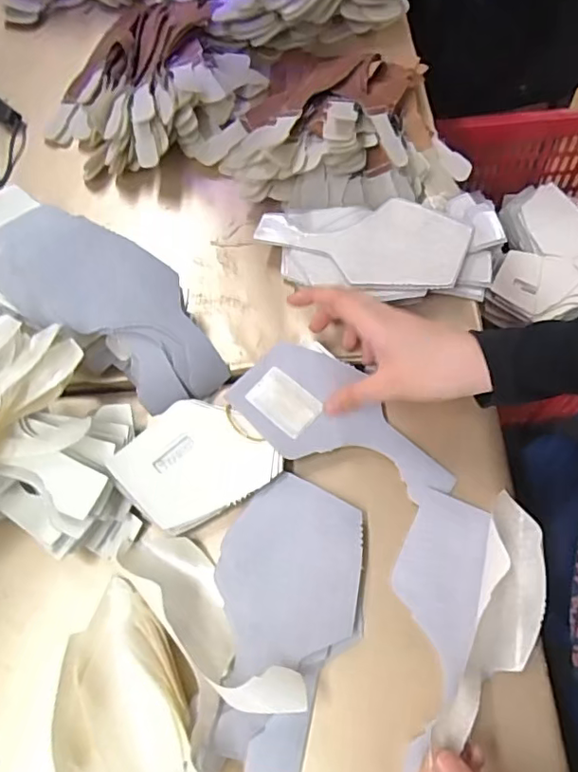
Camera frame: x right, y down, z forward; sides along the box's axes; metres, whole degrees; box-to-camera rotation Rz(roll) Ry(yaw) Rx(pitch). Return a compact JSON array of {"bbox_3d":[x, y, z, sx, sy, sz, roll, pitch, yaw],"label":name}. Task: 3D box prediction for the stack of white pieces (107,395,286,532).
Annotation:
[{"bbox_3d":[-0.071,0.060,0.421,0.097,0.014,0.095,37,72,16],"label":"stack of white pieces"}]

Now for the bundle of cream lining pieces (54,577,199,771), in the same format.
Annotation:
[{"bbox_3d":[-0.104,0.229,0.363,0.095,0.042,0.192,-6,68,-2],"label":"bundle of cream lining pieces"}]

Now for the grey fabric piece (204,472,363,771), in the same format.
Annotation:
[{"bbox_3d":[0.000,0.161,0.388,0.100,0.006,0.189,1,67,2],"label":"grey fabric piece"}]

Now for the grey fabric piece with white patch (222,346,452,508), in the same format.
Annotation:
[{"bbox_3d":[0.044,0.027,0.437,0.177,0.014,0.083,27,70,9],"label":"grey fabric piece with white patch"}]

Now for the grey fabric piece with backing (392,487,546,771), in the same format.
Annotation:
[{"bbox_3d":[0.124,0.152,0.370,0.096,0.038,0.168,4,67,3],"label":"grey fabric piece with backing"}]

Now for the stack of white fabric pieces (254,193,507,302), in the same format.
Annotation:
[{"bbox_3d":[0.081,-0.122,0.492,0.206,0.027,0.103,-1,67,1],"label":"stack of white fabric pieces"}]

